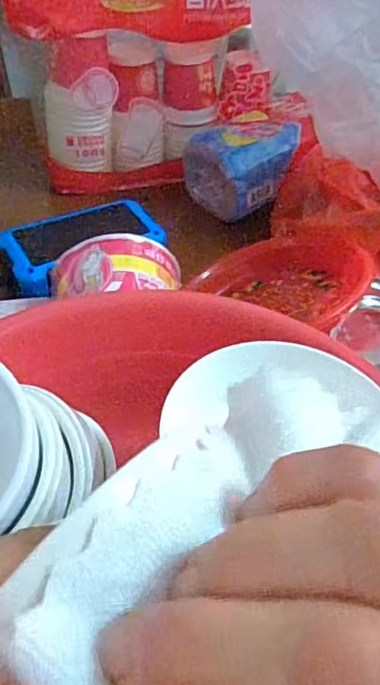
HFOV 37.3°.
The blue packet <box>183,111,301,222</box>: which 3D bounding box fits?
[{"bbox_3d":[0.055,-0.188,0.593,0.101,0.077,0.099,-20,51,-22],"label":"blue packet"}]

